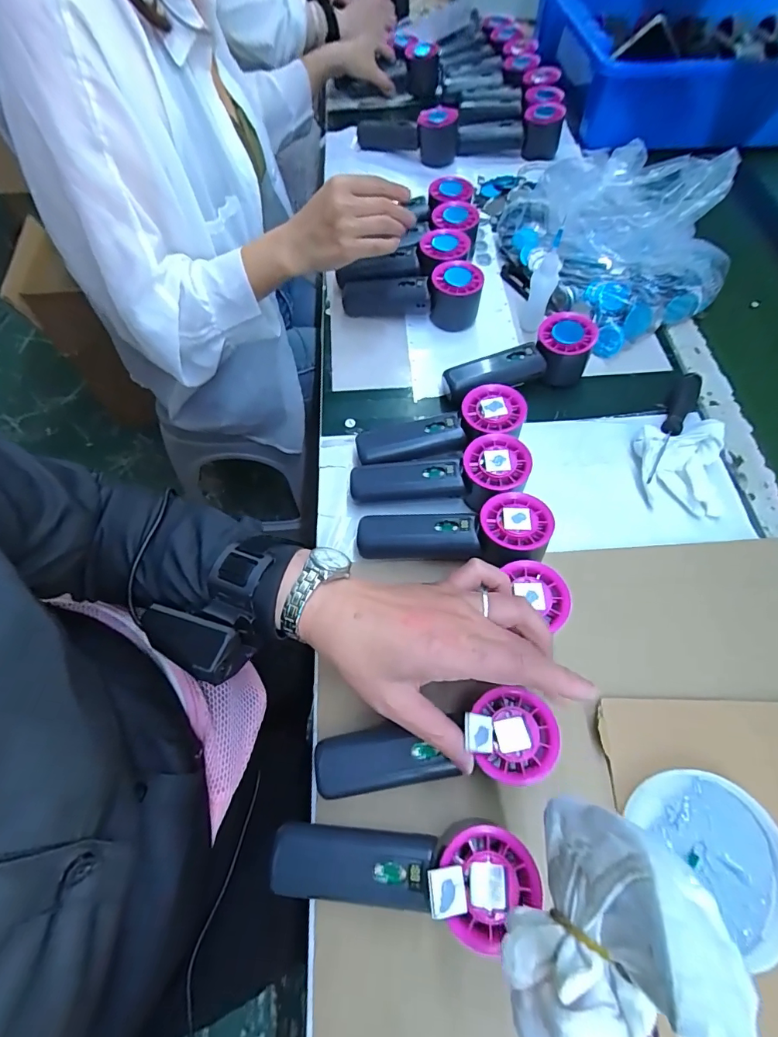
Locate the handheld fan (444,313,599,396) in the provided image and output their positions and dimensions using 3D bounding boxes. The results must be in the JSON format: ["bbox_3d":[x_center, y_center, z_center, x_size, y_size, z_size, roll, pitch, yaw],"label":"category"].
[{"bbox_3d":[0.139,-0.155,0.469,0.150,0.055,0.055,-21,64,-10],"label":"handheld fan"}]

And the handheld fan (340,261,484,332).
[{"bbox_3d":[0.025,-0.259,0.526,0.157,0.054,0.051,5,63,3],"label":"handheld fan"}]

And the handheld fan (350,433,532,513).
[{"bbox_3d":[0.046,-0.034,0.415,0.155,0.046,0.052,-7,62,10],"label":"handheld fan"}]

